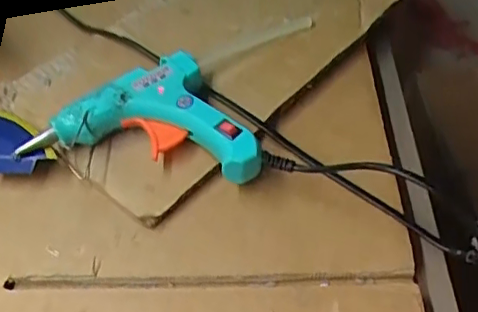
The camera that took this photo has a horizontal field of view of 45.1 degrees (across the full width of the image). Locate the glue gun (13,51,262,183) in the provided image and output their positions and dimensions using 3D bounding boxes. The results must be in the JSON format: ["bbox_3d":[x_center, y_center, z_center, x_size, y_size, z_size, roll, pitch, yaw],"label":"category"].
[{"bbox_3d":[-0.052,-0.026,0.366,0.139,0.034,0.080,8,51,7],"label":"glue gun"}]

